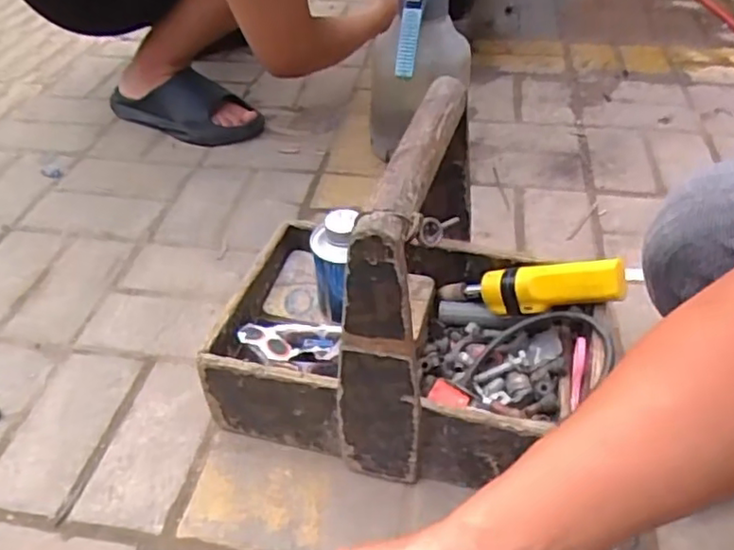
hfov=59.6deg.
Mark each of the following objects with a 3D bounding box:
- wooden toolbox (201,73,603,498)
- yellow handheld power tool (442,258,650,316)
[{"bbox_3d":[0.038,0.004,0.576,0.337,0.279,0.237,10,43,13],"label":"wooden toolbox"},{"bbox_3d":[0.162,0.014,0.637,0.208,0.038,0.033,-8,32,40],"label":"yellow handheld power tool"}]

